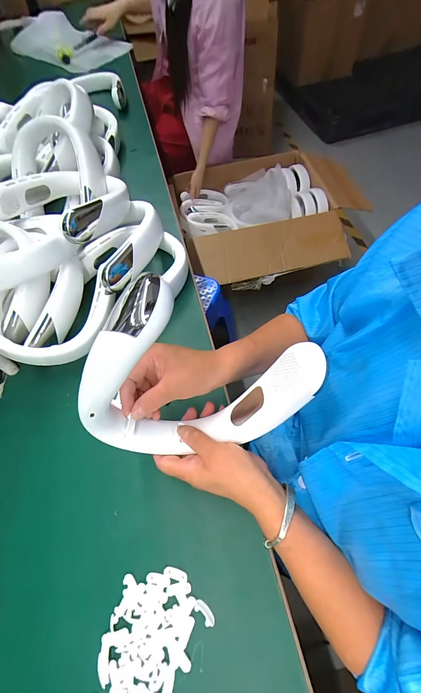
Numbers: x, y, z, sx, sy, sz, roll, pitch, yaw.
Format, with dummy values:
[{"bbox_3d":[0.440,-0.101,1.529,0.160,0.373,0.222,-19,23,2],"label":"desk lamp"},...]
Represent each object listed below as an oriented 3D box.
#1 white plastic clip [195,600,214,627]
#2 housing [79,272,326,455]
[{"bbox_3d":[-0.006,0.293,0.325,0.012,0.005,0.026,-41,66,-16],"label":"white plastic clip"},{"bbox_3d":[-0.004,0.041,0.272,0.203,0.205,0.092,3,64,2],"label":"housing"}]

